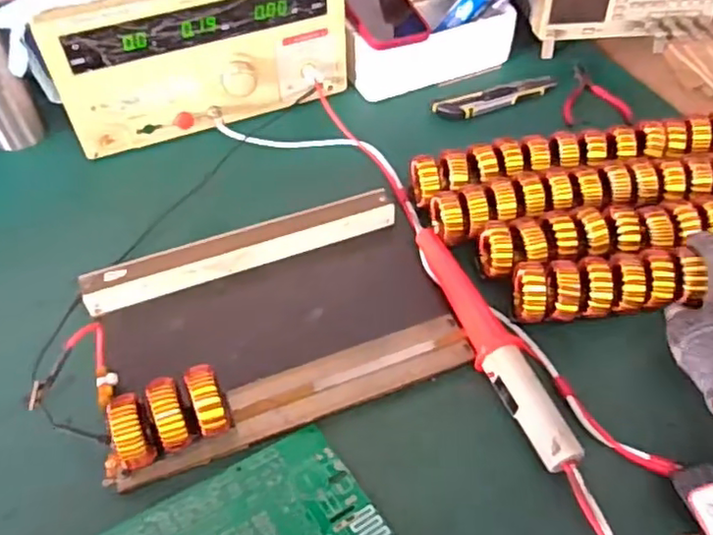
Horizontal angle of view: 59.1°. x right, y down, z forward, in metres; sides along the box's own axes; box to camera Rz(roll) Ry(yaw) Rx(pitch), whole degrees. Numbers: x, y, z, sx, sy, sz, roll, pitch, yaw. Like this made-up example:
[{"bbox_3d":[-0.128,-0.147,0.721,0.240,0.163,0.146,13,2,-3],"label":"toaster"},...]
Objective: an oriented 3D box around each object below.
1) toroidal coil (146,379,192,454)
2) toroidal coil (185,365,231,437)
[{"bbox_3d":[-0.136,0.112,0.467,0.021,0.057,0.051,-19,53,-15],"label":"toroidal coil"},{"bbox_3d":[-0.109,0.105,0.473,0.022,0.056,0.047,-17,53,-14],"label":"toroidal coil"}]

